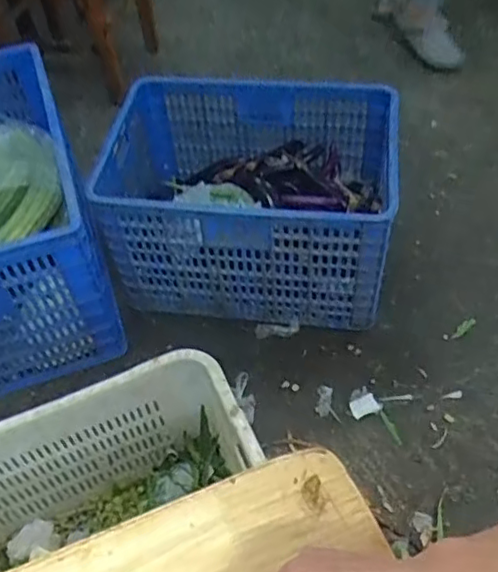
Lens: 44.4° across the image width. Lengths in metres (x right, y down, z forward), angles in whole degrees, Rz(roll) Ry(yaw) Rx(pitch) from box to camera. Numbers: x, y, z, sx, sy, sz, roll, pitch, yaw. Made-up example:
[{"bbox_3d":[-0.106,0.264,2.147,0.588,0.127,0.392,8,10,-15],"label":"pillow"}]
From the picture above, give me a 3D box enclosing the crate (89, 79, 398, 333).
[{"bbox_3d":[0.008,-0.205,1.390,0.593,0.326,0.430,3,52,7],"label":"crate"}]

